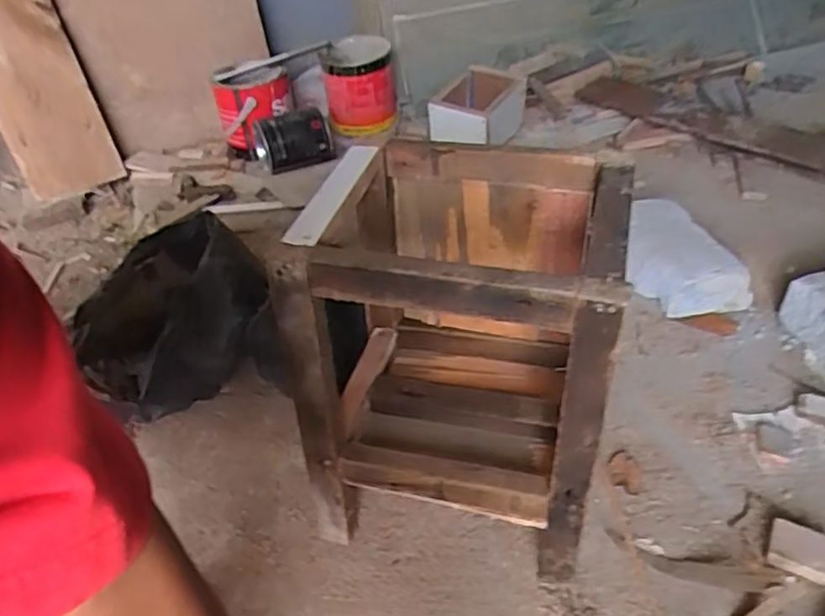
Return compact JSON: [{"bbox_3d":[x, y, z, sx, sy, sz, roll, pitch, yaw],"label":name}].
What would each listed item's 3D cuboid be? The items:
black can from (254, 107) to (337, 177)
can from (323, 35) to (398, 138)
[{"bbox_3d":[-0.231,-0.319,1.303,0.145,0.114,0.094,-13,39,-11],"label":"black can"},{"bbox_3d":[-0.118,-0.482,1.438,0.152,0.160,0.162,-6,39,-2],"label":"can"}]

